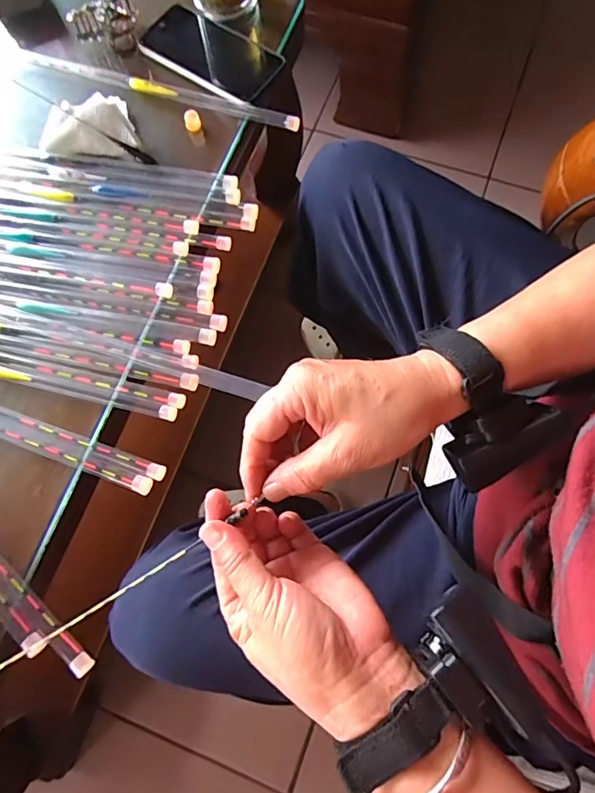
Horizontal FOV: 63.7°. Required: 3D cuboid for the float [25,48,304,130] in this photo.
[{"bbox_3d":[-0.164,-0.351,0.543,0.354,0.018,0.020,18,76,7],"label":"float"}]

